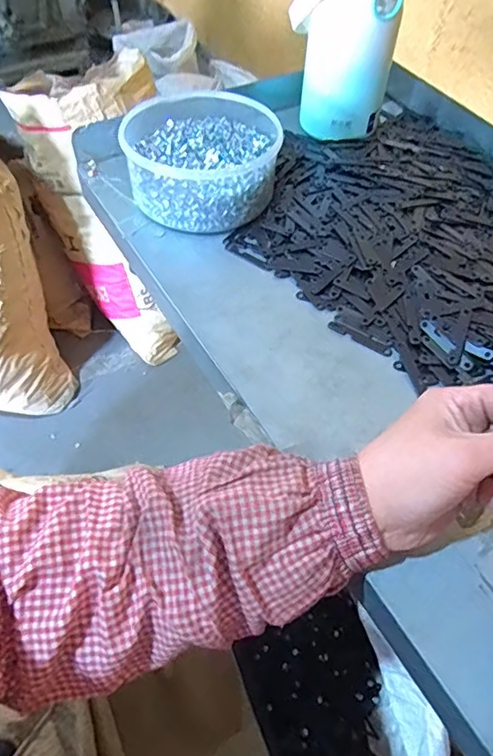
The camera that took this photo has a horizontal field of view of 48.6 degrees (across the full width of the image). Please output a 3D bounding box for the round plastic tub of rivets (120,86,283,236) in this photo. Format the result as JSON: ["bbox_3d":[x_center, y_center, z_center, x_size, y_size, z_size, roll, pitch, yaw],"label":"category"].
[{"bbox_3d":[-0.042,-0.225,0.544,0.148,0.060,0.171,3,53,1],"label":"round plastic tub of rivets"}]

